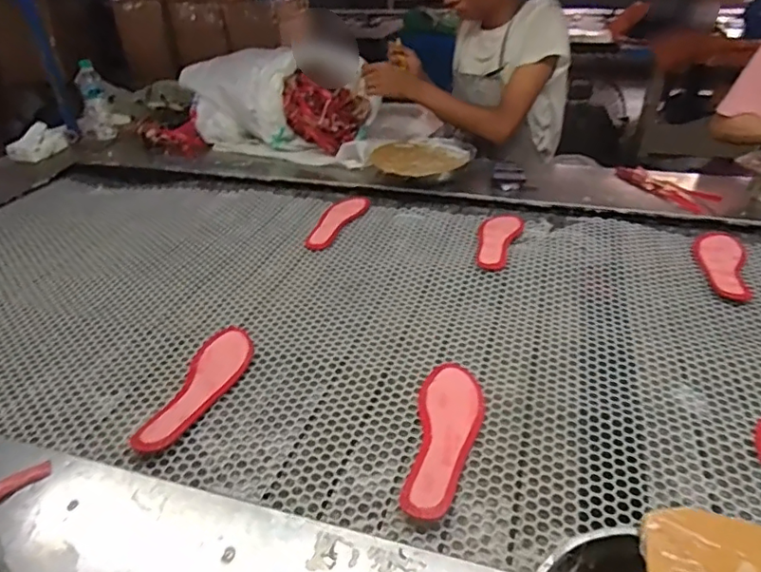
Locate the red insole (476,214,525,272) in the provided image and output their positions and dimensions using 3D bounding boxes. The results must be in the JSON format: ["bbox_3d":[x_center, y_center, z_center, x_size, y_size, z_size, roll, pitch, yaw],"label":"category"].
[{"bbox_3d":[0.228,-0.096,1.058,0.078,0.013,0.237,12,36,21],"label":"red insole"}]

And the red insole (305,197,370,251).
[{"bbox_3d":[-0.086,-0.146,1.167,0.077,0.009,0.243,7,35,15],"label":"red insole"}]

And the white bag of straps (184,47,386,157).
[{"bbox_3d":[-0.312,-0.523,1.535,0.529,0.246,0.304,15,37,25],"label":"white bag of straps"}]

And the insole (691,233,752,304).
[{"bbox_3d":[0.603,-0.044,0.953,0.087,0.015,0.237,14,37,25],"label":"insole"}]

